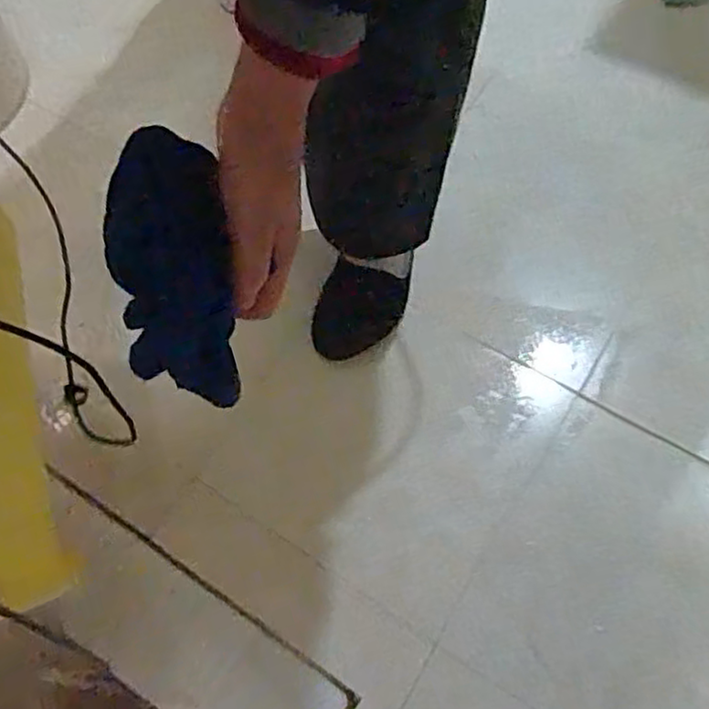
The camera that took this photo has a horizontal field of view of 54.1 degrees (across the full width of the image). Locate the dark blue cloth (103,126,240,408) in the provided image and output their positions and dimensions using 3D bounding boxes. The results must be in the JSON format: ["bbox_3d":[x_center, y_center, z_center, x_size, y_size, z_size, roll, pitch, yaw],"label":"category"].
[{"bbox_3d":[-0.106,-0.045,0.405,0.066,0.031,0.160,-9,102,-1],"label":"dark blue cloth"}]

